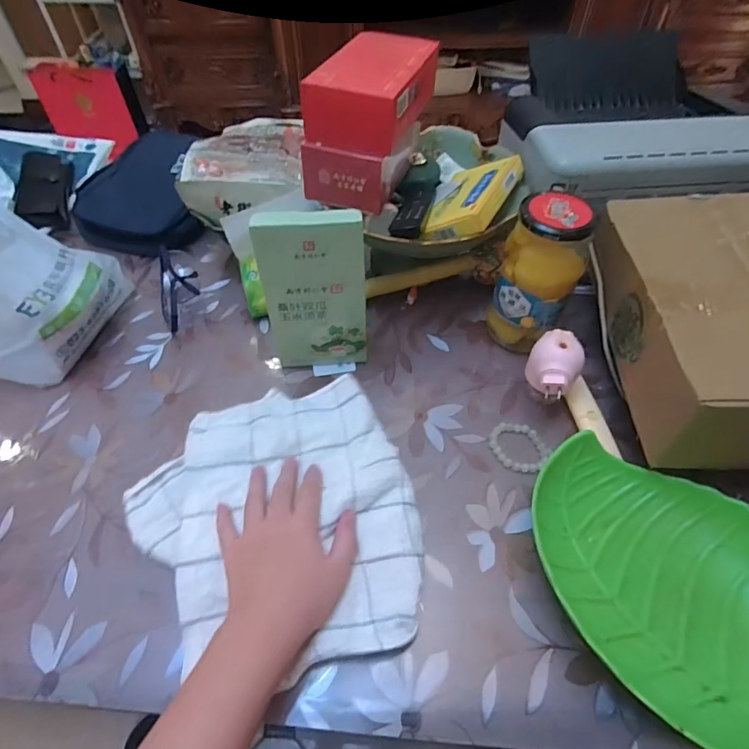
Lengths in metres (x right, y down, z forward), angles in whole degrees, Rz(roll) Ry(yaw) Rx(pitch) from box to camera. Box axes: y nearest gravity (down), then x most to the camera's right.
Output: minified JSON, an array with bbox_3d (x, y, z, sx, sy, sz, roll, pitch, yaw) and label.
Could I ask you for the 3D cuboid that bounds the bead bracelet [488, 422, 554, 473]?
[{"bbox_3d":[0.163,0.081,0.545,0.058,0.006,0.066,-17,55,-12],"label":"bead bracelet"}]

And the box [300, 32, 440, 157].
[{"bbox_3d":[0.000,-0.340,0.572,0.103,0.065,0.170,16,55,13],"label":"box"}]

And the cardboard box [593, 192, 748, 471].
[{"bbox_3d":[0.382,-0.060,0.508,0.225,0.100,0.307,0,53,1],"label":"cardboard box"}]

